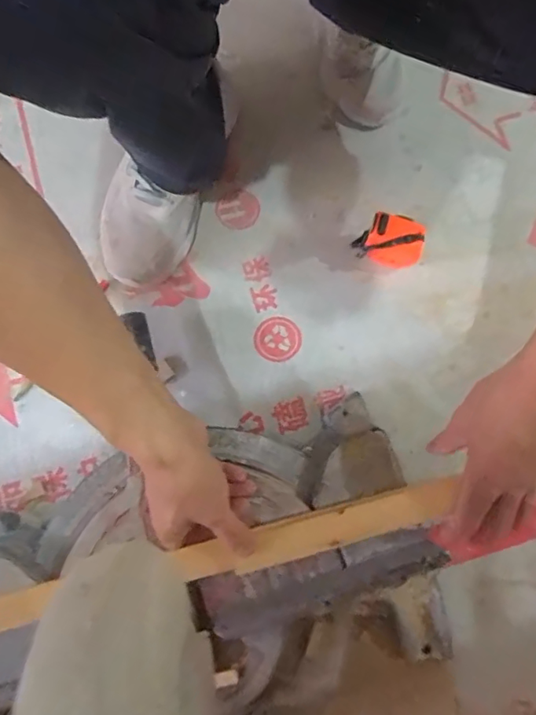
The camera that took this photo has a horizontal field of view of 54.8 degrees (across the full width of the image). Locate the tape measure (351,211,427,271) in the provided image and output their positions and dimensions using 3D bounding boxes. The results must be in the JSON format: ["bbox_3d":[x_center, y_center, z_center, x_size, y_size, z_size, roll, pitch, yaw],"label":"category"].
[{"bbox_3d":[0.139,-0.136,0.596,0.076,0.066,0.043,10,76,1],"label":"tape measure"}]

